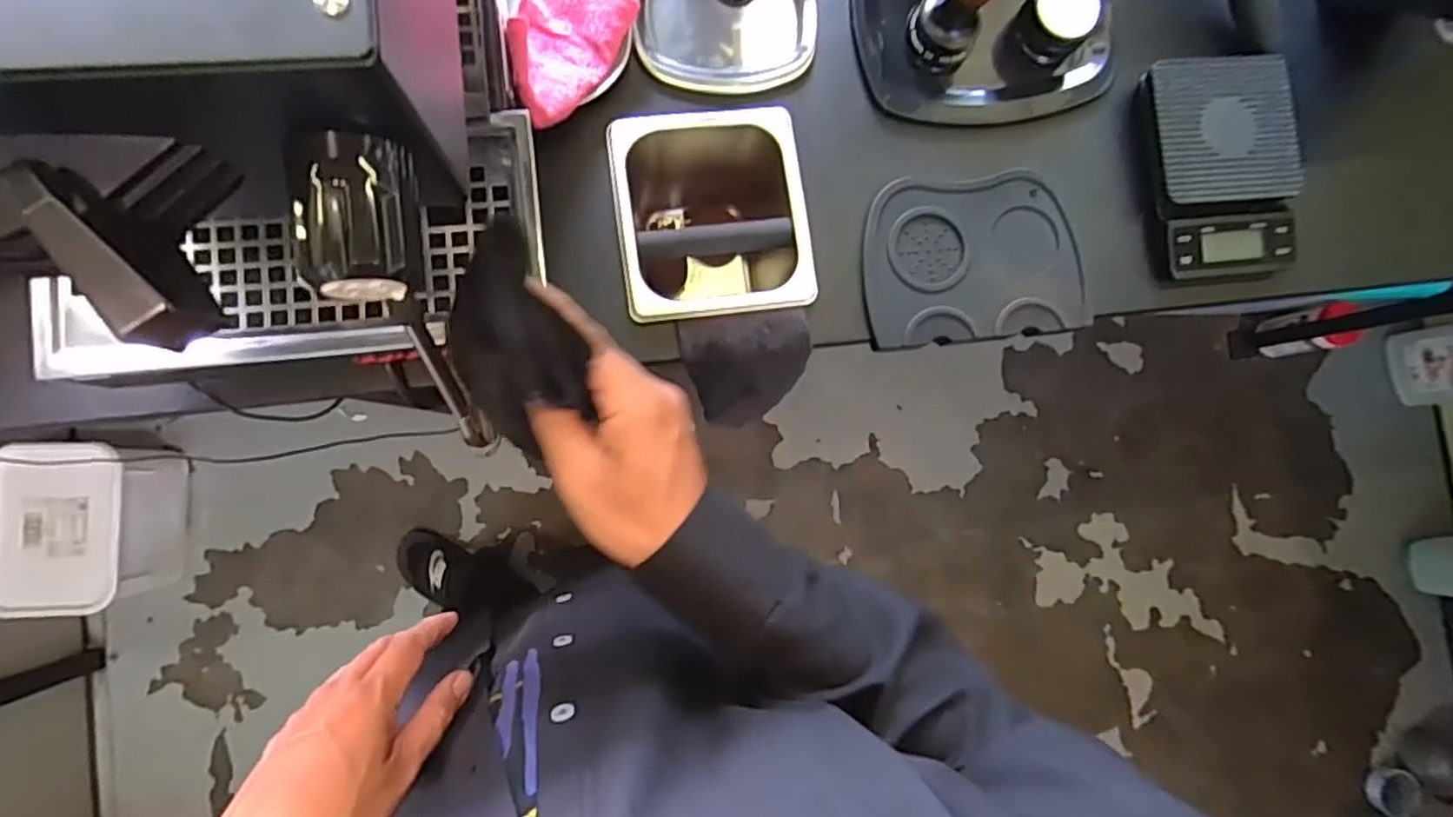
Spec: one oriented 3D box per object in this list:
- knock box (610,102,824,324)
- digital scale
[{"bbox_3d":[-0.021,-0.162,0.656,0.166,0.164,0.181,-8,87,-7],"label":"knock box"},{"bbox_3d":[0.442,-0.215,0.614,0.129,0.038,0.193,-5,87,-7],"label":"digital scale"}]

